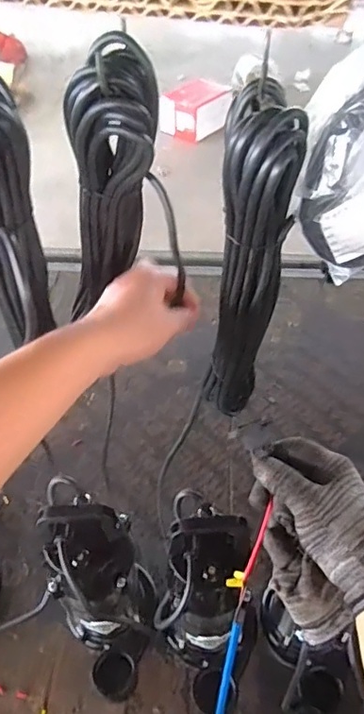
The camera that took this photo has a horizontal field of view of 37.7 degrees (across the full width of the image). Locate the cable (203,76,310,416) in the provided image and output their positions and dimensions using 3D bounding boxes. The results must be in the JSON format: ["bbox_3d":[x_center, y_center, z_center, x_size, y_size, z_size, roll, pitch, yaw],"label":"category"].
[{"bbox_3d":[0.058,-0.059,0.478,0.060,0.341,0.061,7,48,6],"label":"cable"}]

